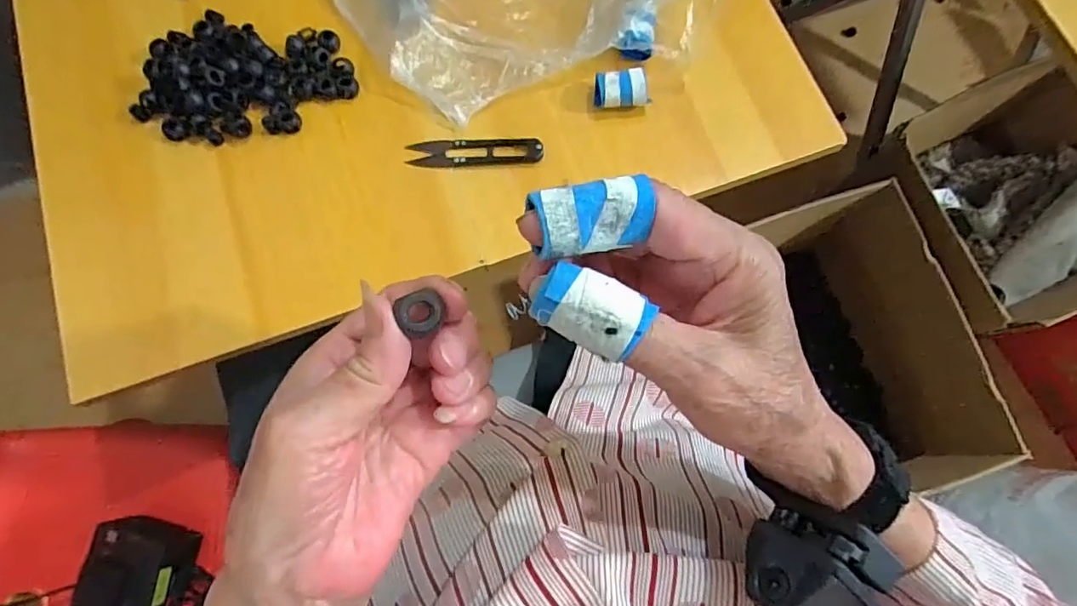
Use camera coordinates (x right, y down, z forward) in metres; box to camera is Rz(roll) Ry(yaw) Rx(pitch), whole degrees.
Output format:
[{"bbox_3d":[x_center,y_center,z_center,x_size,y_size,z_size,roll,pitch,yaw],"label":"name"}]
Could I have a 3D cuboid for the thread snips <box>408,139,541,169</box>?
[{"bbox_3d":[-0.048,-0.117,0.427,0.102,0.006,0.023,-1,75,-2],"label":"thread snips"}]

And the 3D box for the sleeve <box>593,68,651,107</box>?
[{"bbox_3d":[0.063,-0.163,0.432,0.039,0.026,0.028,-8,75,-3],"label":"sleeve"}]

